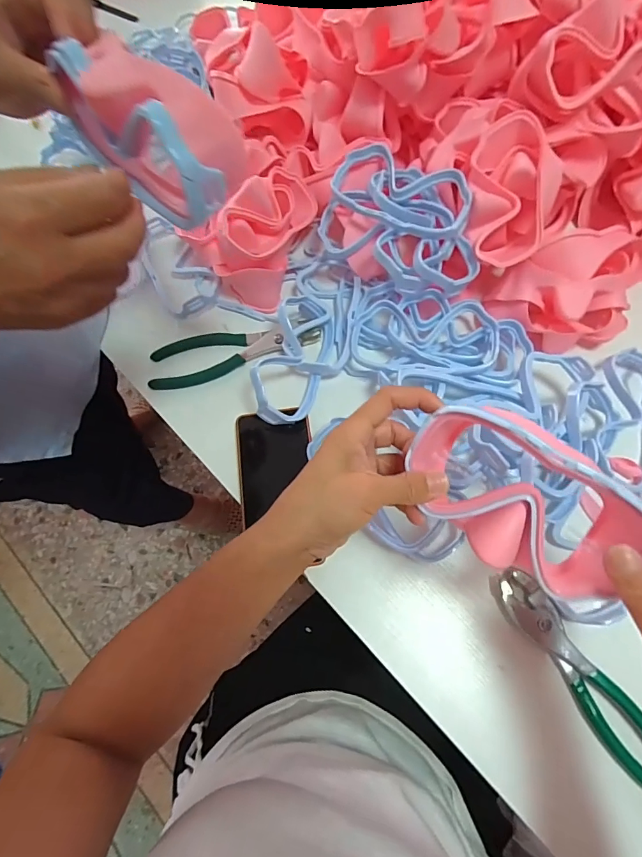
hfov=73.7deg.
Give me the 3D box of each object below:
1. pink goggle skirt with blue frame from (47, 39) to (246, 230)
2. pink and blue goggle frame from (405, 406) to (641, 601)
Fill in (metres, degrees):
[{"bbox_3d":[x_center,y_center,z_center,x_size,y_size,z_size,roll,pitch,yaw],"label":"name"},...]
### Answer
[{"bbox_3d":[-0.113,-0.195,0.284,0.050,0.069,0.136,-43,73,-13],"label":"pink goggle skirt with blue frame"},{"bbox_3d":[0.122,0.045,0.265,0.139,0.062,0.083,21,71,11],"label":"pink and blue goggle frame"}]

